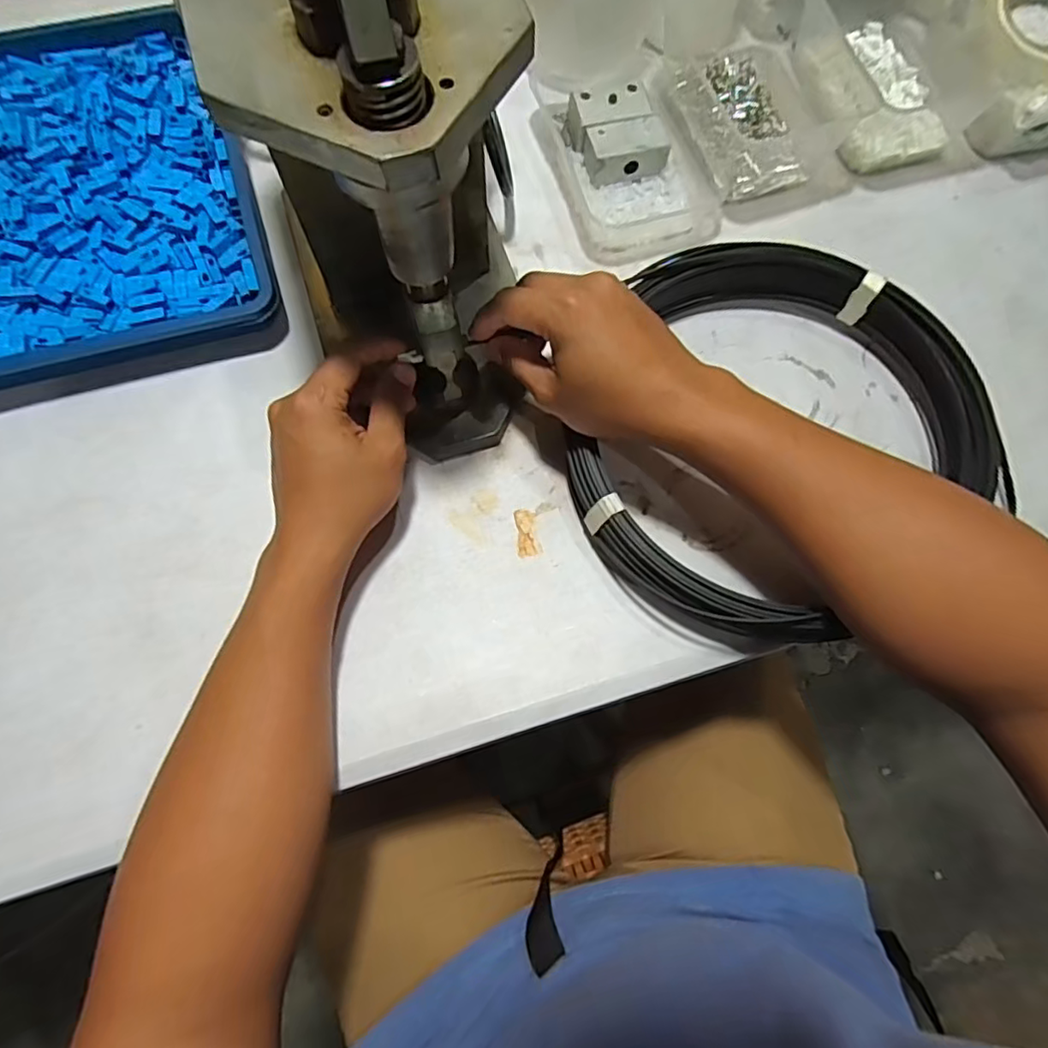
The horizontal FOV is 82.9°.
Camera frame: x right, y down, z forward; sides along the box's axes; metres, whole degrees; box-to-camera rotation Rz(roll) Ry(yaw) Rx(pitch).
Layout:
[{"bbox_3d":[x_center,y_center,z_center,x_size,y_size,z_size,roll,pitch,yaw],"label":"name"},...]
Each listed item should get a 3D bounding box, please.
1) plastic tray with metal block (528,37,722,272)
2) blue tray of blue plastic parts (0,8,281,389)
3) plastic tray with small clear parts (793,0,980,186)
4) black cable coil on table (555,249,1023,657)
[{"bbox_3d":[0.085,-0.307,0.488,0.120,0.034,0.180,-17,73,-7],"label":"plastic tray with metal block"},{"bbox_3d":[-0.336,-0.267,0.459,0.234,0.037,0.320,-16,75,-7],"label":"blue tray of blue plastic parts"},{"bbox_3d":[0.316,-0.395,0.500,0.157,0.068,0.183,-17,73,-7],"label":"plastic tray with small clear parts"},{"bbox_3d":[0.159,-0.065,0.407,0.273,0.056,0.256,1,74,-2],"label":"black cable coil on table"}]

